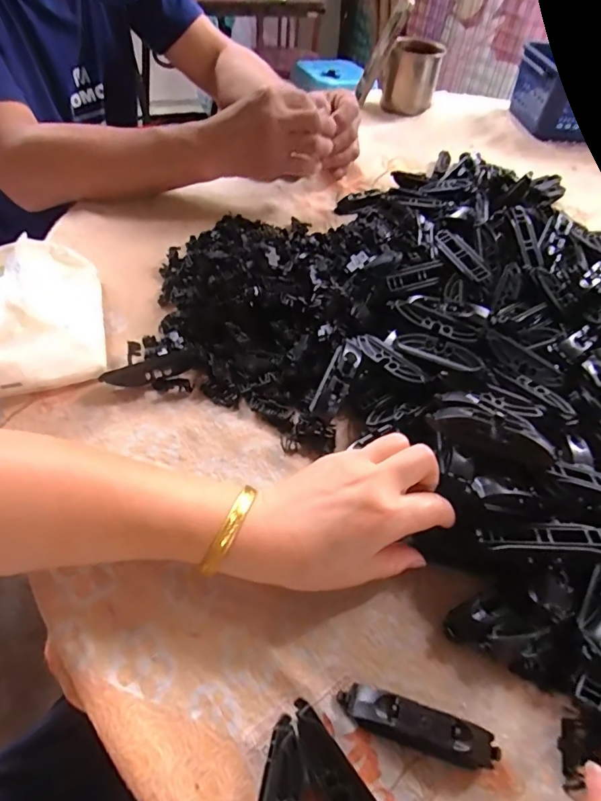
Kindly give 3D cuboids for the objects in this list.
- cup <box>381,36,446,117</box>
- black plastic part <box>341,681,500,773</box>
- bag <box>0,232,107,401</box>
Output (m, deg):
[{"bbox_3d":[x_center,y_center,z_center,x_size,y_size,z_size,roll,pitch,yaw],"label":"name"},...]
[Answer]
[{"bbox_3d":[0.195,-0.563,0.806,0.082,0.089,0.092,15,52,9],"label":"cup"},{"bbox_3d":[0.061,0.169,0.240,0.080,0.018,0.019,15,52,9],"label":"black plastic part"},{"bbox_3d":[-0.219,-0.076,0.381,0.093,0.066,0.134,-13,53,-13],"label":"bag"}]

